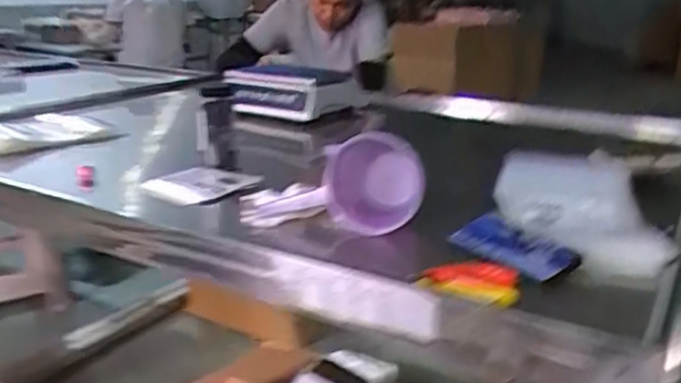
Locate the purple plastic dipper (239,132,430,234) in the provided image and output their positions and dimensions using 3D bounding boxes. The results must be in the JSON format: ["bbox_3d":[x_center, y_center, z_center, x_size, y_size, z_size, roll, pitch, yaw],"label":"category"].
[{"bbox_3d":[-0.014,-0.013,0.984,0.267,0.138,0.138,1,18,0],"label":"purple plastic dipper"}]

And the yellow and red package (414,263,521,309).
[{"bbox_3d":[0.146,0.102,0.763,0.109,0.021,0.073,6,19,16],"label":"yellow and red package"}]

